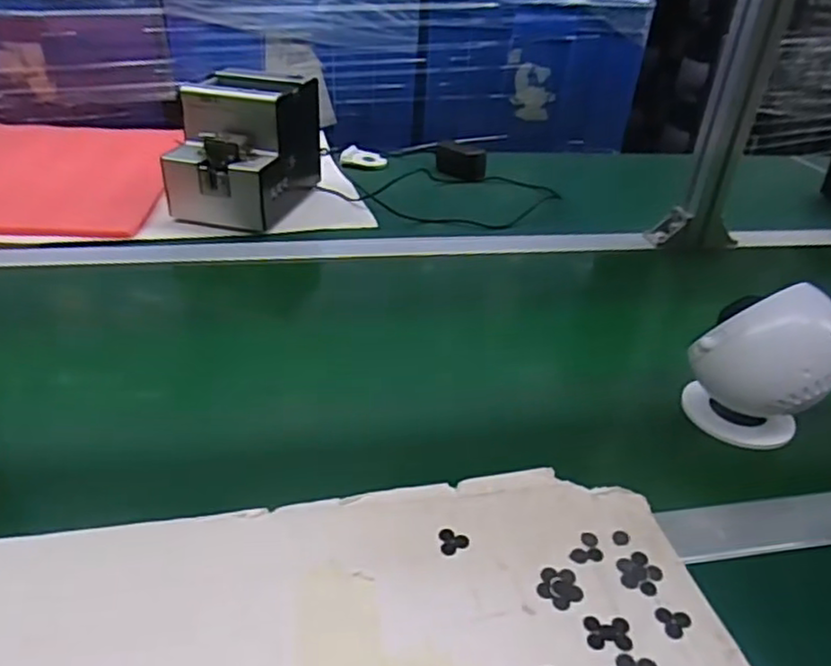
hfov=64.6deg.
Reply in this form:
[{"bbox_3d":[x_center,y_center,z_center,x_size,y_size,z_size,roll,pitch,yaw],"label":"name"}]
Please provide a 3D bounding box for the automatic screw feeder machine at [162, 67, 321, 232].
[{"bbox_3d":[-0.211,-0.234,0.824,0.128,0.143,0.184,10,33,9],"label":"automatic screw feeder machine"}]

